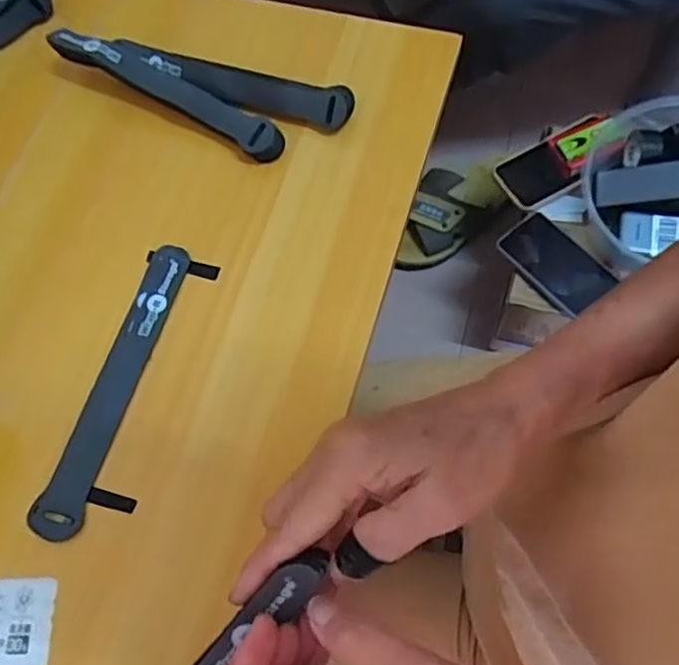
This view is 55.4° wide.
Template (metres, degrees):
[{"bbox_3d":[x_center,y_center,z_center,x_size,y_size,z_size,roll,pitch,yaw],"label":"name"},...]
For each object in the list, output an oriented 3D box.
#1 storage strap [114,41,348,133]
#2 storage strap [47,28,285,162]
[{"bbox_3d":[-0.080,-0.189,0.488,0.185,0.017,0.028,18,70,10],"label":"storage strap"},{"bbox_3d":[-0.126,-0.181,0.478,0.188,0.032,0.028,28,72,13],"label":"storage strap"}]

